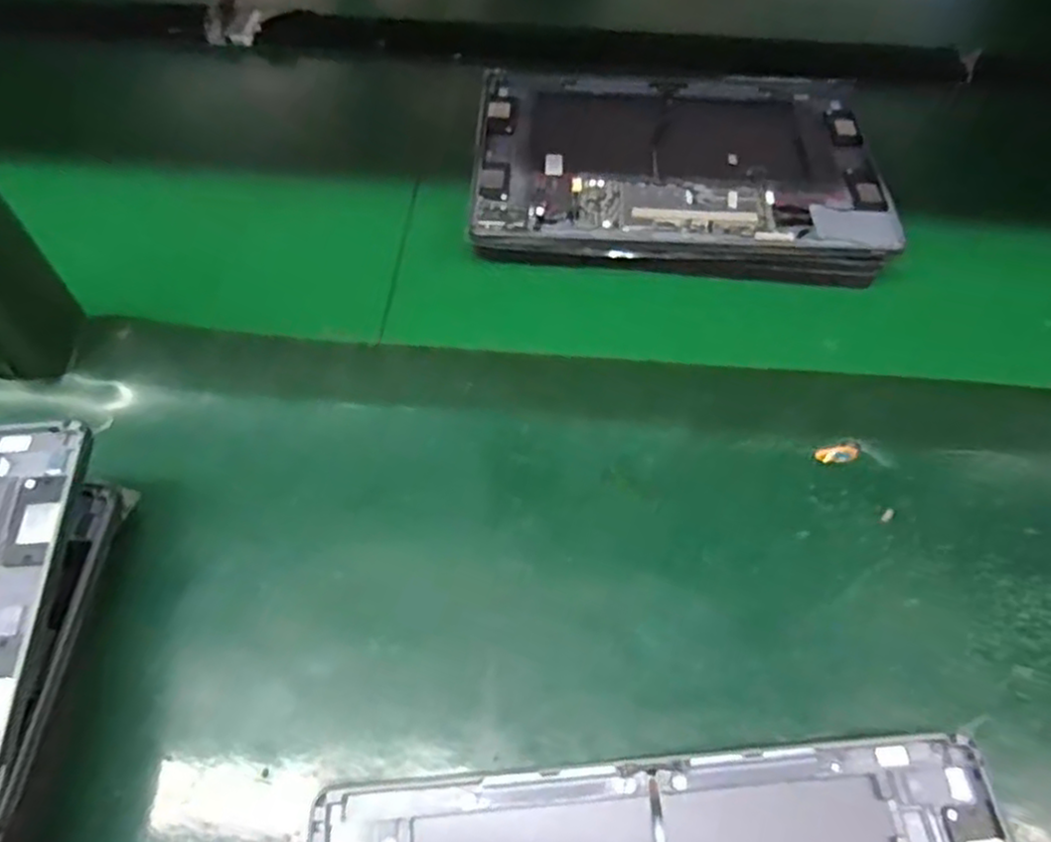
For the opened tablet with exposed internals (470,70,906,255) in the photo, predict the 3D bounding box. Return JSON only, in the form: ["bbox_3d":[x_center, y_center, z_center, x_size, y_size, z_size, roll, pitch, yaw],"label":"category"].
[{"bbox_3d":[0.098,-0.173,0.457,0.253,0.015,0.168,1,57,0],"label":"opened tablet with exposed internals"}]

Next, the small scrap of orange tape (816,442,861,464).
[{"bbox_3d":[0.160,0.016,0.359,0.023,0.004,0.010,-10,55,-10],"label":"small scrap of orange tape"}]

